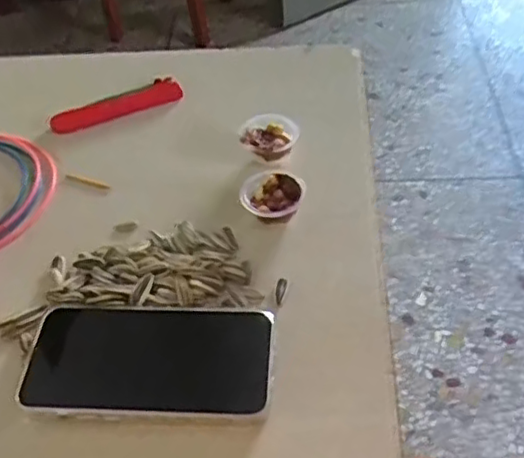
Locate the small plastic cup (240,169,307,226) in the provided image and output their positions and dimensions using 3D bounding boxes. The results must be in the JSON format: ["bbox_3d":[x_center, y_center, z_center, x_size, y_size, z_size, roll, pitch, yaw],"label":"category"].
[{"bbox_3d":[0.007,-0.021,0.452,0.041,0.023,0.042,-1,49,1],"label":"small plastic cup"}]

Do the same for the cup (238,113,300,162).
[{"bbox_3d":[0.002,-0.069,0.493,0.042,0.025,0.044,-1,49,1],"label":"cup"}]

